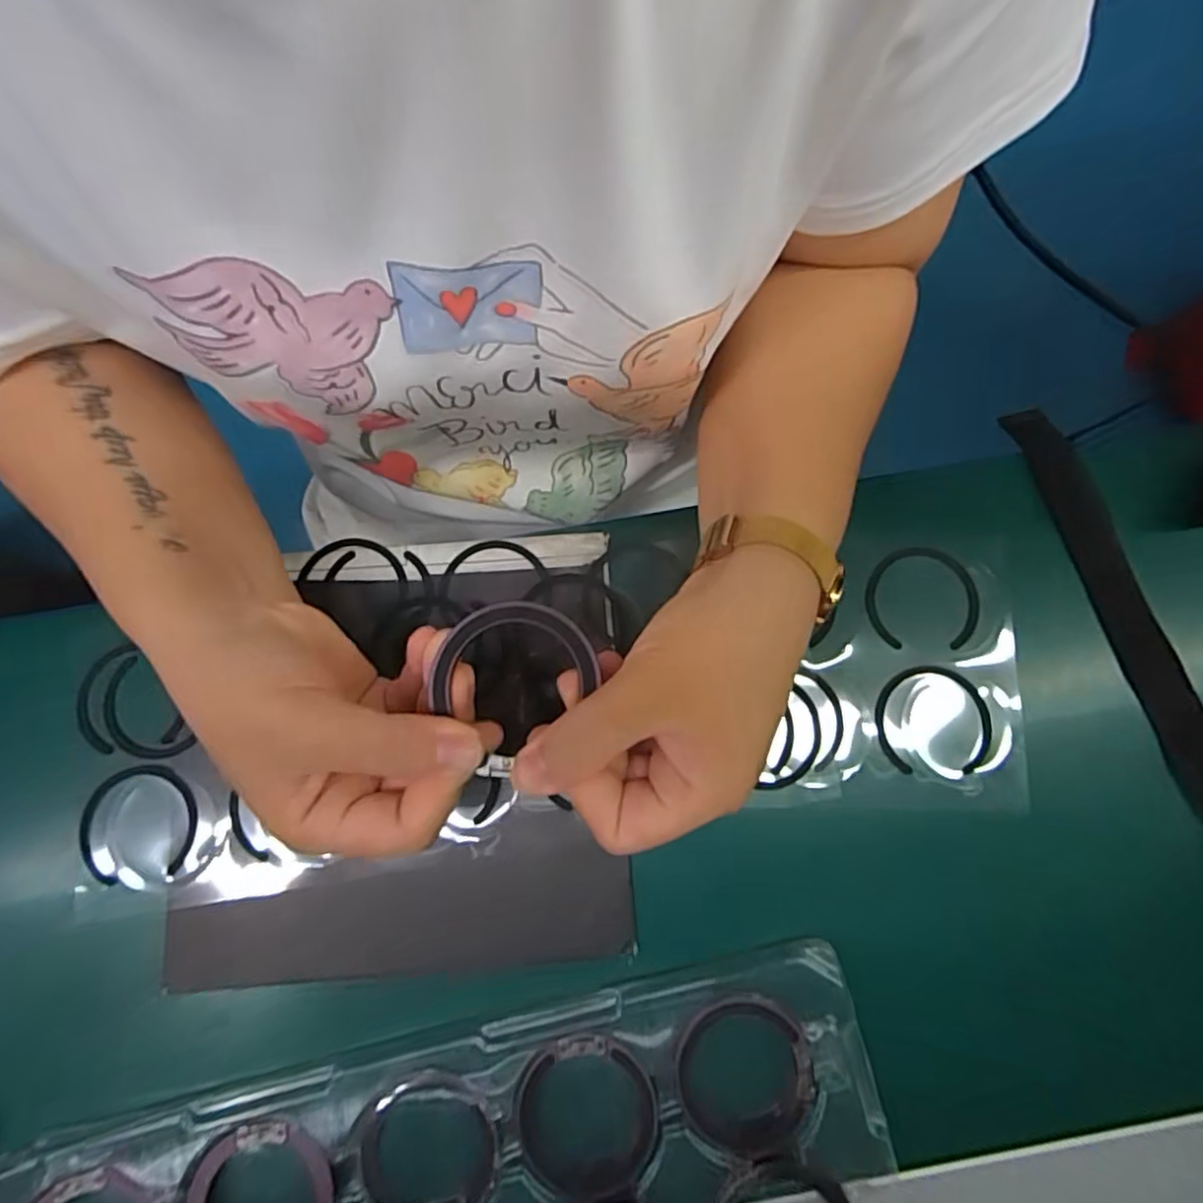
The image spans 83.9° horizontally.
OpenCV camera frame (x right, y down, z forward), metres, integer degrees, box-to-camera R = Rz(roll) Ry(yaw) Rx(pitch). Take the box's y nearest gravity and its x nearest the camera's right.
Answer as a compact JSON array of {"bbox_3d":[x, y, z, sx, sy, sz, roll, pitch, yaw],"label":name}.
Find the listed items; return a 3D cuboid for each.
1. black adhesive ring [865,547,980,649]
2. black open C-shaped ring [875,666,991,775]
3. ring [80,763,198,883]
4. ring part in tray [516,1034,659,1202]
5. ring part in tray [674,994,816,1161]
[{"bbox_3d":[0.155,-0.002,0.322,0.054,0.004,0.049,2,78,1],"label":"black adhesive ring"},{"bbox_3d":[0.154,0.055,0.314,0.052,0.006,0.048,1,78,1],"label":"black open C-shaped ring"},{"bbox_3d":[-0.210,0.100,0.302,0.054,0.006,0.049,-10,78,-2],"label":"ring"},{"bbox_3d":[-0.006,0.212,0.272,0.057,0.004,0.061,-9,78,-1],"label":"ring part in tray"},{"bbox_3d":[0.059,0.195,0.274,0.055,0.004,0.061,-10,78,-2],"label":"ring part in tray"}]

